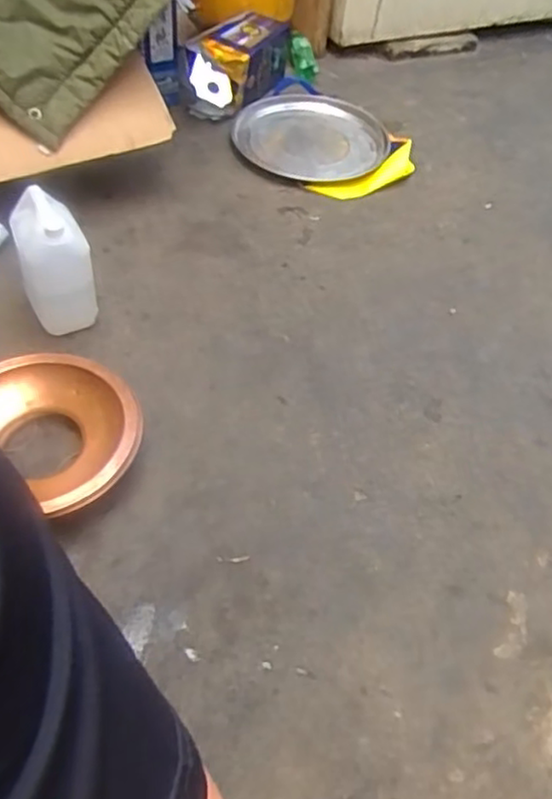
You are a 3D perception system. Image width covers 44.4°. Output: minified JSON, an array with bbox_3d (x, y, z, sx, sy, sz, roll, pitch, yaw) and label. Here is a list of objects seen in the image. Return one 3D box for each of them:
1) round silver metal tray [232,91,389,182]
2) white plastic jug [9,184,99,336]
[{"bbox_3d":[0.085,-0.660,1.686,0.367,0.024,0.369,2,52,-3],"label":"round silver metal tray"},{"bbox_3d":[-0.384,-0.234,1.182,0.114,0.217,0.148,-13,54,-14],"label":"white plastic jug"}]

